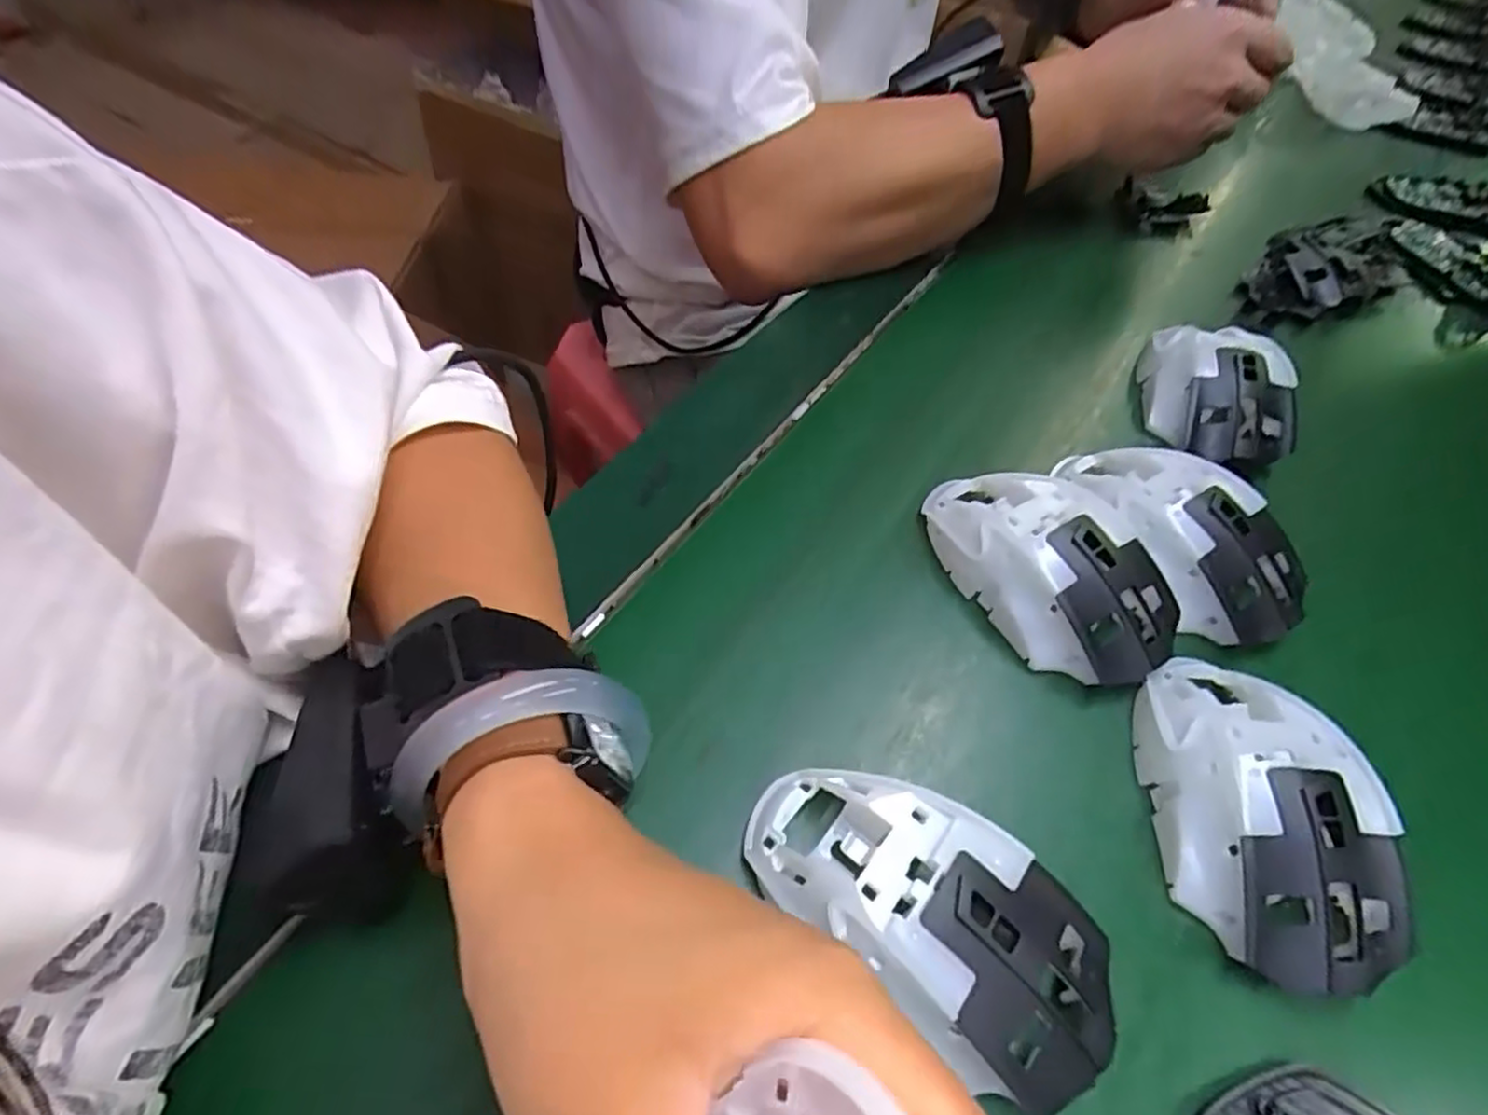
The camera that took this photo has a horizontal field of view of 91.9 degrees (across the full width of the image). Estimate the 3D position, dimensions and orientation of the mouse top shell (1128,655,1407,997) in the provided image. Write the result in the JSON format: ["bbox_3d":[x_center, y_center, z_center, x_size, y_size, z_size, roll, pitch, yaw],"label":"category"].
[{"bbox_3d":[0.177,0.083,0.245,0.063,0.033,0.108,7,51,-4],"label":"mouse top shell"}]

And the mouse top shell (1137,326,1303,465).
[{"bbox_3d":[0.249,-0.084,0.376,0.066,0.034,0.083,12,51,1],"label":"mouse top shell"}]

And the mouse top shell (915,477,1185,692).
[{"bbox_3d":[0.126,0.002,0.300,0.058,0.036,0.109,-27,61,-26],"label":"mouse top shell"}]

